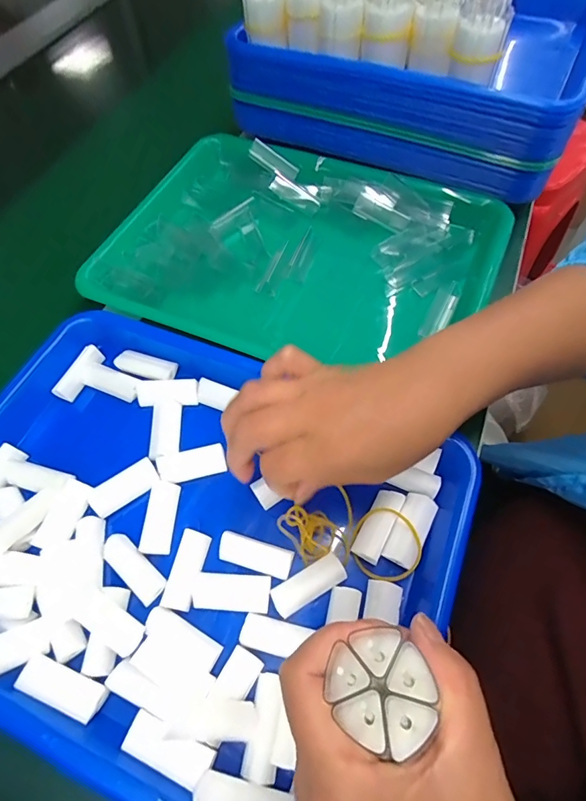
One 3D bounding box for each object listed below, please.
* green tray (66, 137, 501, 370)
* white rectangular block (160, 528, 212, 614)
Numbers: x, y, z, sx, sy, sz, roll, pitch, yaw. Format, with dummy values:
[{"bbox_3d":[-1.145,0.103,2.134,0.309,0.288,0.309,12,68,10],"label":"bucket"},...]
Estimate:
[{"bbox_3d":[0.004,-0.132,0.395,0.335,0.041,0.250,22,64,15],"label":"green tray"},{"bbox_3d":[-0.066,0.104,0.265,0.017,0.010,0.046,9,62,9],"label":"white rectangular block"}]

